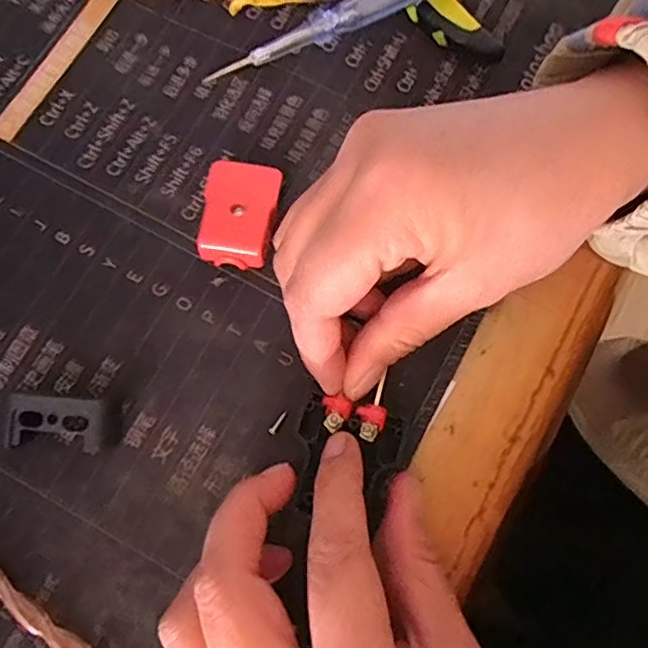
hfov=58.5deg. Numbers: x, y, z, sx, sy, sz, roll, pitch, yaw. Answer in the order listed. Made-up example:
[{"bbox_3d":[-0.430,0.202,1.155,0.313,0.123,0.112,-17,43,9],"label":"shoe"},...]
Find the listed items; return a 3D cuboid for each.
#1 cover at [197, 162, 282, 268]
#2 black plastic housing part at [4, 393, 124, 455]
[{"bbox_3d":[-0.033,-0.043,0.230,0.028,0.013,0.042,7,78,1],"label":"cover"},{"bbox_3d":[-0.094,0.036,0.211,0.038,0.013,0.019,4,78,0],"label":"black plastic housing part"}]

